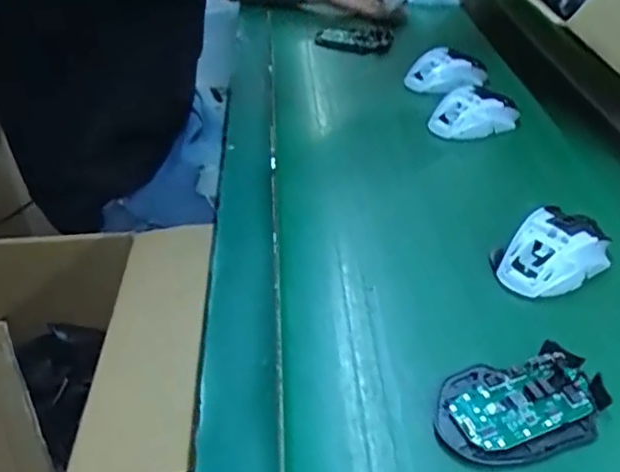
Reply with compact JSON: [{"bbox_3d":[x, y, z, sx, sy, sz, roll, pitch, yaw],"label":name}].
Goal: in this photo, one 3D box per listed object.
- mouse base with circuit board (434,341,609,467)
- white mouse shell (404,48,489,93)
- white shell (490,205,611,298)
[{"bbox_3d":[0.137,0.108,0.400,0.115,0.017,0.070,-10,39,-13],"label":"mouse base with circuit board"},{"bbox_3d":[0.174,-0.206,0.776,0.104,0.039,0.058,-14,42,-16],"label":"white mouse shell"},{"bbox_3d":[0.199,0.010,0.505,0.097,0.029,0.061,-23,44,-27],"label":"white shell"}]

